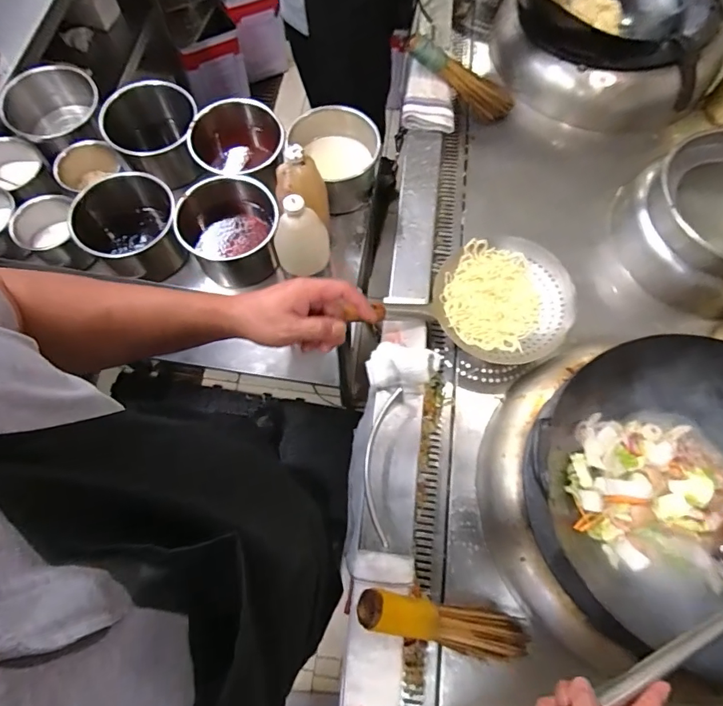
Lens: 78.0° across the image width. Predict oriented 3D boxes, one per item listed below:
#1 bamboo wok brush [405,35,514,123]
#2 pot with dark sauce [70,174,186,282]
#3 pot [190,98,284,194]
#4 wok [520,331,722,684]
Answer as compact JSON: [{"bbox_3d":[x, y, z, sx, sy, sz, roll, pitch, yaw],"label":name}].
[{"bbox_3d":[0.235,-0.640,1.043,0.286,0.064,0.052,20,68,-27],"label":"bamboo wok brush"},{"bbox_3d":[-0.421,-0.227,0.827,0.173,0.128,0.188,1,70,-2],"label":"pot with dark sauce"},{"bbox_3d":[-0.240,-0.385,0.897,0.169,0.132,0.190,-8,71,-5],"label":"pot"},{"bbox_3d":[0.470,0.192,0.641,0.407,0.134,0.399,1,70,-2],"label":"wok"}]

